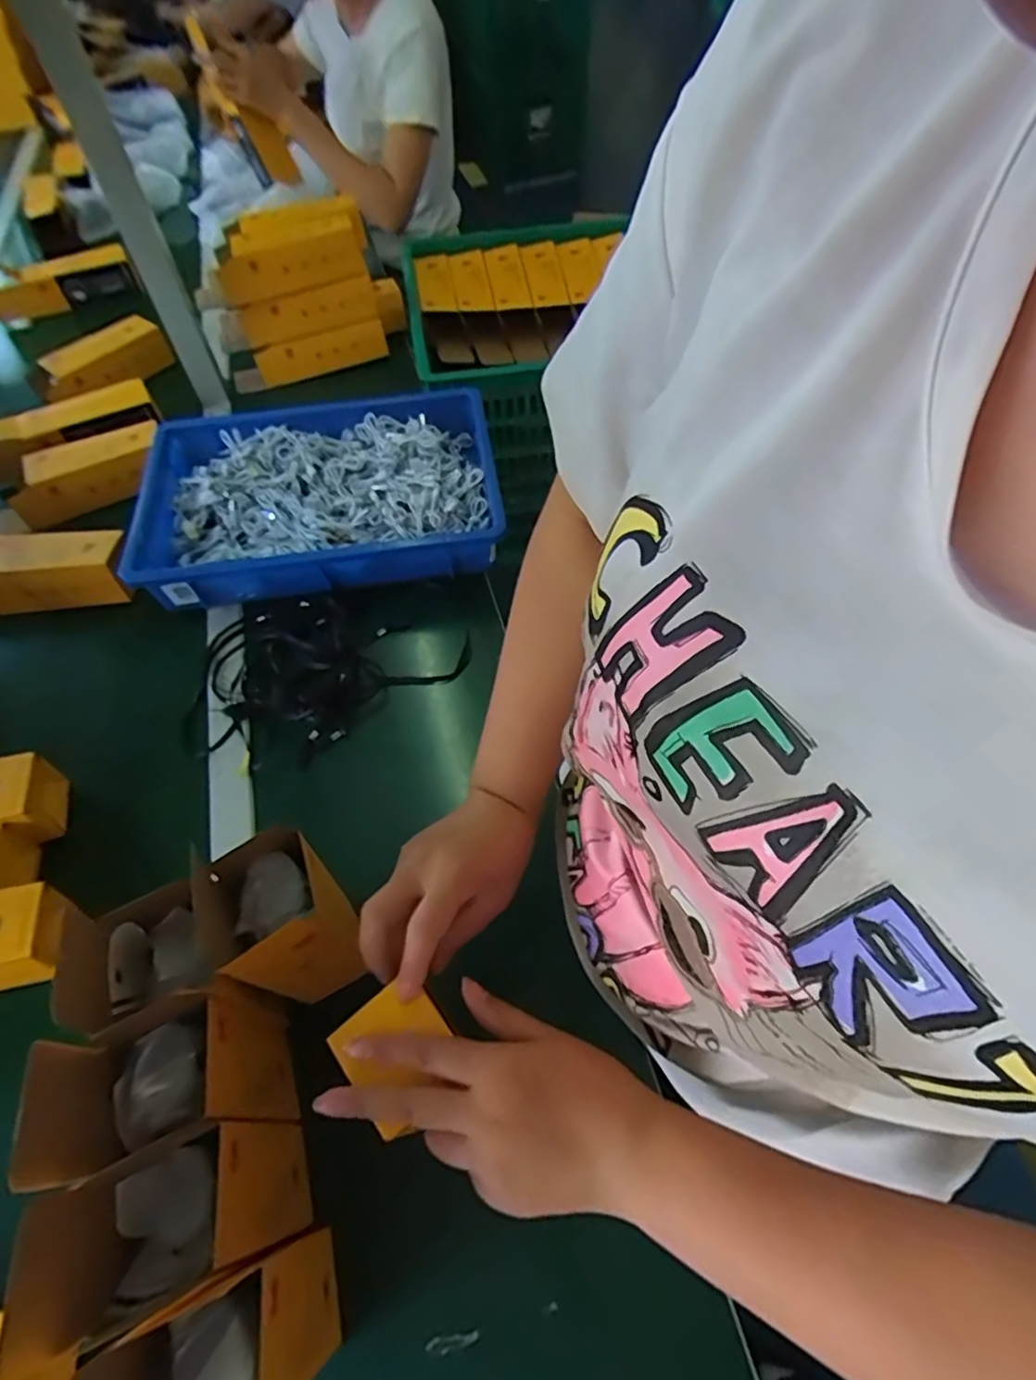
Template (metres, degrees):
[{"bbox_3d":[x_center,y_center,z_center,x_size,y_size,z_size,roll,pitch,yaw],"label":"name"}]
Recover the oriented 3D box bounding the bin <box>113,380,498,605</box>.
[{"bbox_3d":[-0.244,-0.246,0.826,0.422,0.083,0.293,-8,57,-3],"label":"bin"}]

